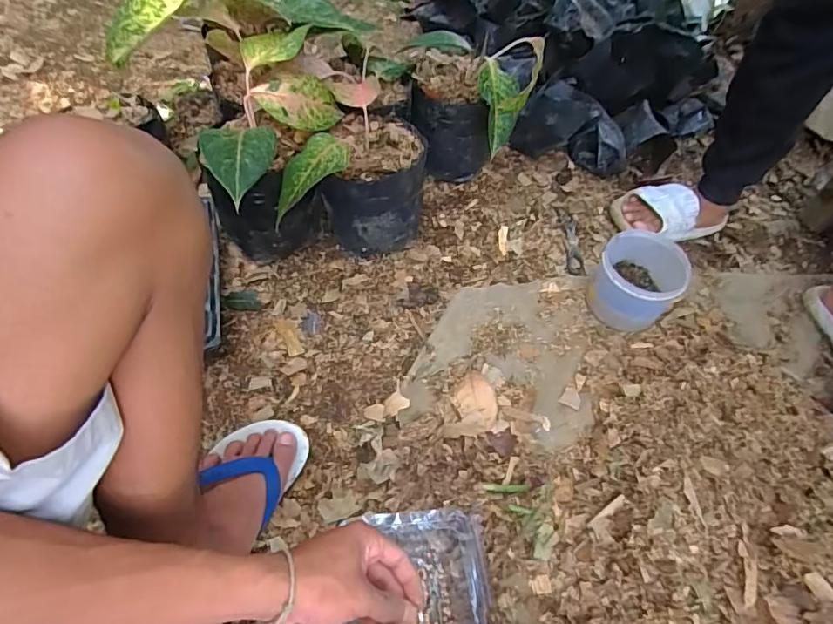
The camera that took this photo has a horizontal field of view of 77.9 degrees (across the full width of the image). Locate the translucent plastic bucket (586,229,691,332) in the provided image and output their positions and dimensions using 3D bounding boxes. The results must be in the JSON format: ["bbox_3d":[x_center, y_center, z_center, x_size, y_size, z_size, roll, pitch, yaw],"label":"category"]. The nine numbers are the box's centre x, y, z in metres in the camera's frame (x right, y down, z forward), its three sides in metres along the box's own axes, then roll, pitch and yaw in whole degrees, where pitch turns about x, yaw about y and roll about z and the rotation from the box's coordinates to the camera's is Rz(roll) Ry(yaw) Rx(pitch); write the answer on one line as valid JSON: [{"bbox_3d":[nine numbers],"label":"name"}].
[{"bbox_3d":[0.330,-0.041,0.780,0.116,0.101,0.121,3,58,-5],"label":"translucent plastic bucket"}]

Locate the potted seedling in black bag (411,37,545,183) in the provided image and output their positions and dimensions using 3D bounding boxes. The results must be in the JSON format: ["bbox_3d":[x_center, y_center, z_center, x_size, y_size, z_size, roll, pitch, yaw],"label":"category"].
[{"bbox_3d":[0.086,-0.343,0.887,0.194,0.222,0.151,17,57,6],"label":"potted seedling in black bag"}]

